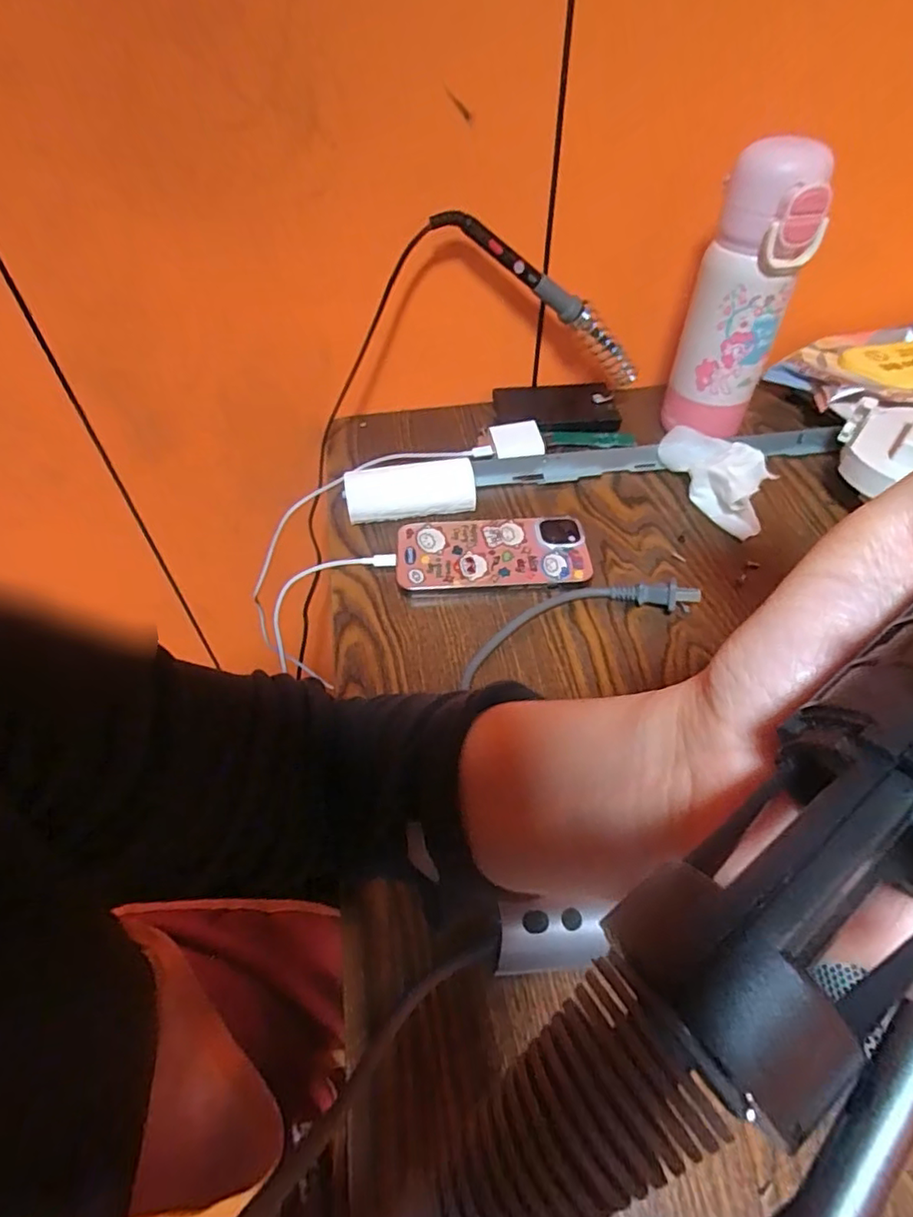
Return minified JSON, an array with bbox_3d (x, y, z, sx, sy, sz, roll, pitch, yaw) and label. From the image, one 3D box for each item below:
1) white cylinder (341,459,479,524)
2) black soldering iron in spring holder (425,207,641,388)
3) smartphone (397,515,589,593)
[{"bbox_3d":[-0.039,-0.098,0.496,0.105,0.033,0.042,-8,51,-5],"label":"white cylinder"},{"bbox_3d":[0.080,-0.264,0.503,0.226,0.029,0.034,24,41,-32],"label":"black soldering iron in spring holder"},{"bbox_3d":[0.026,-0.042,0.454,0.142,0.012,0.070,-3,50,-1],"label":"smartphone"}]

